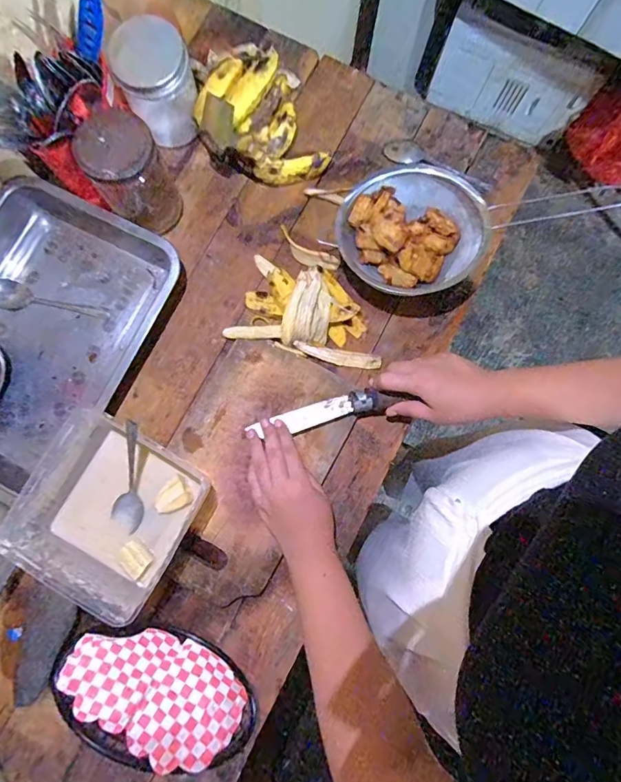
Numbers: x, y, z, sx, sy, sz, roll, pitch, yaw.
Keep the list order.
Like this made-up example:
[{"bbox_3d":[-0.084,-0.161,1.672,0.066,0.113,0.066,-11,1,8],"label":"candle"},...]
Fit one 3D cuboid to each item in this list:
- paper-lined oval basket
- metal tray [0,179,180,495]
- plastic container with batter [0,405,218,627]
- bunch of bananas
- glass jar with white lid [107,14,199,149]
[{"bbox_3d":[-0.167,0.327,0.480,0.212,0.038,0.126,17,79,4],"label":"paper-lined oval basket"},{"bbox_3d":[-0.339,-0.077,0.536,0.242,0.051,0.332,30,80,6],"label":"metal tray"},{"bbox_3d":[-0.213,0.131,0.484,0.170,0.074,0.163,30,80,6],"label":"plastic container with batter"},{"bbox_3d":[-0.074,-0.367,0.567,0.142,0.094,0.192,-16,79,-3],"label":"bunch of bananas"},{"bbox_3d":[-0.186,-0.379,0.542,0.081,0.116,0.079,0,79,0],"label":"glass jar with white lid"}]

